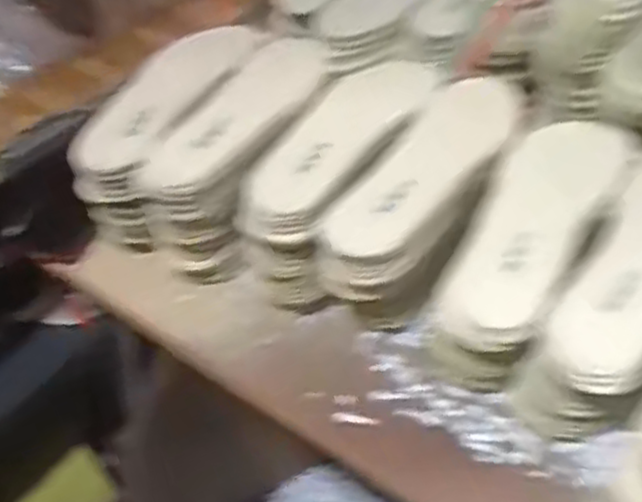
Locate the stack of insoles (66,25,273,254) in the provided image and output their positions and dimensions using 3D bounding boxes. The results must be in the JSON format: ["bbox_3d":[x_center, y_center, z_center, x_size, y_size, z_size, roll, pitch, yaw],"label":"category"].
[{"bbox_3d":[-0.135,-0.111,0.726,0.082,0.113,0.247,16,47,17],"label":"stack of insoles"}]

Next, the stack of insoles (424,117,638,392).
[{"bbox_3d":[0.167,-0.014,0.600,0.087,0.087,0.260,25,64,24],"label":"stack of insoles"}]

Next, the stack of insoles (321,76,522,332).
[{"bbox_3d":[0.093,-0.043,0.630,0.086,0.098,0.246,24,63,23],"label":"stack of insoles"}]

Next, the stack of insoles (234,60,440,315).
[{"bbox_3d":[0.021,-0.075,0.664,0.087,0.107,0.261,22,63,22],"label":"stack of insoles"}]

